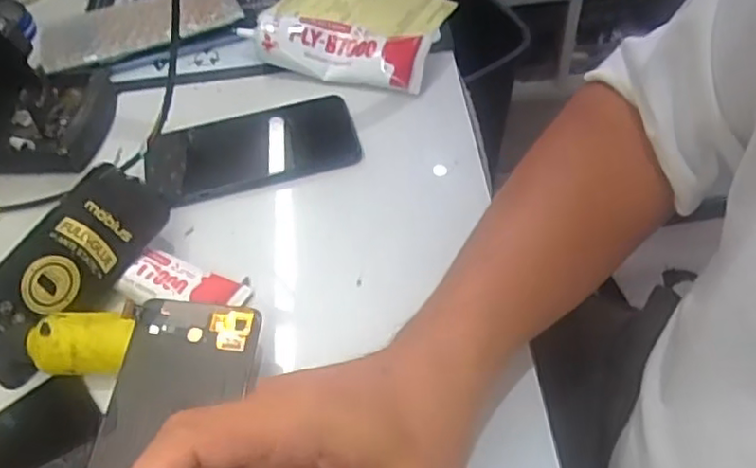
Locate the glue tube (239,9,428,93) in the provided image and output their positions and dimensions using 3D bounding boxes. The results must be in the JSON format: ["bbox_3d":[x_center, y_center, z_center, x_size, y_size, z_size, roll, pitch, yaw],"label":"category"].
[{"bbox_3d":[-0.039,-0.157,0.546,0.164,0.034,0.053,13,55,15],"label":"glue tube"}]

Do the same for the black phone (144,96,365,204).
[{"bbox_3d":[-0.095,-0.068,0.496,0.156,0.009,0.079,-13,51,-11],"label":"black phone"}]

